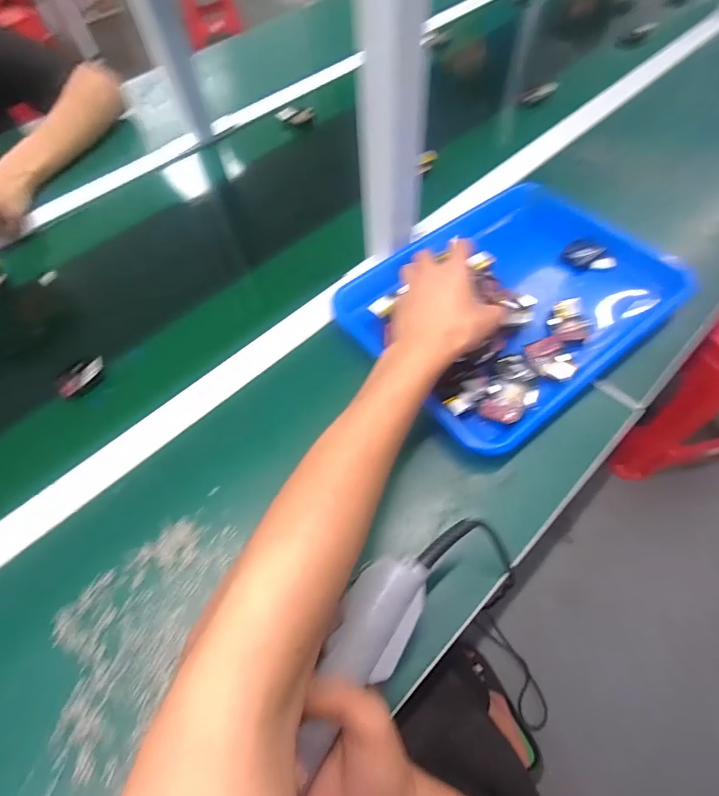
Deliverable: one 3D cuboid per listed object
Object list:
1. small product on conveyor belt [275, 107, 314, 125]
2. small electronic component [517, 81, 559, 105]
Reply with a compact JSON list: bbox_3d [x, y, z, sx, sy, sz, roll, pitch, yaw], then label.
[{"bbox_3d":[-0.109,-0.480,0.701,0.062,0.022,0.009,-4,60,2],"label":"small product on conveyor belt"},{"bbox_3d":[0.306,-0.520,0.705,0.061,0.016,0.024,-12,58,20],"label":"small electronic component"}]

